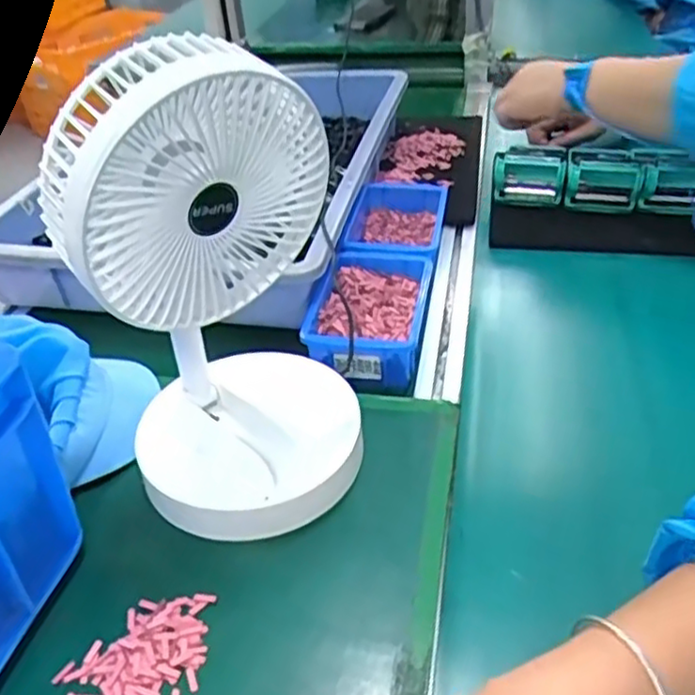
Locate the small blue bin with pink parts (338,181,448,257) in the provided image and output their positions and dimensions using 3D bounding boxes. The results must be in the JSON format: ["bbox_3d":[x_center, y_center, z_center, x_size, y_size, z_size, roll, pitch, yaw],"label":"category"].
[{"bbox_3d":[0.050,-0.120,0.726,0.092,0.045,0.147,8,38,9],"label":"small blue bin with pink parts"}]

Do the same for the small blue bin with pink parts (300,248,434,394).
[{"bbox_3d":[0.020,-0.029,0.623,0.098,0.059,0.147,8,38,8],"label":"small blue bin with pink parts"}]

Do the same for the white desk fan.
[{"bbox_3d":[-0.073,-0.033,0.422,0.154,0.271,0.142,2,37,1],"label":"white desk fan"}]

